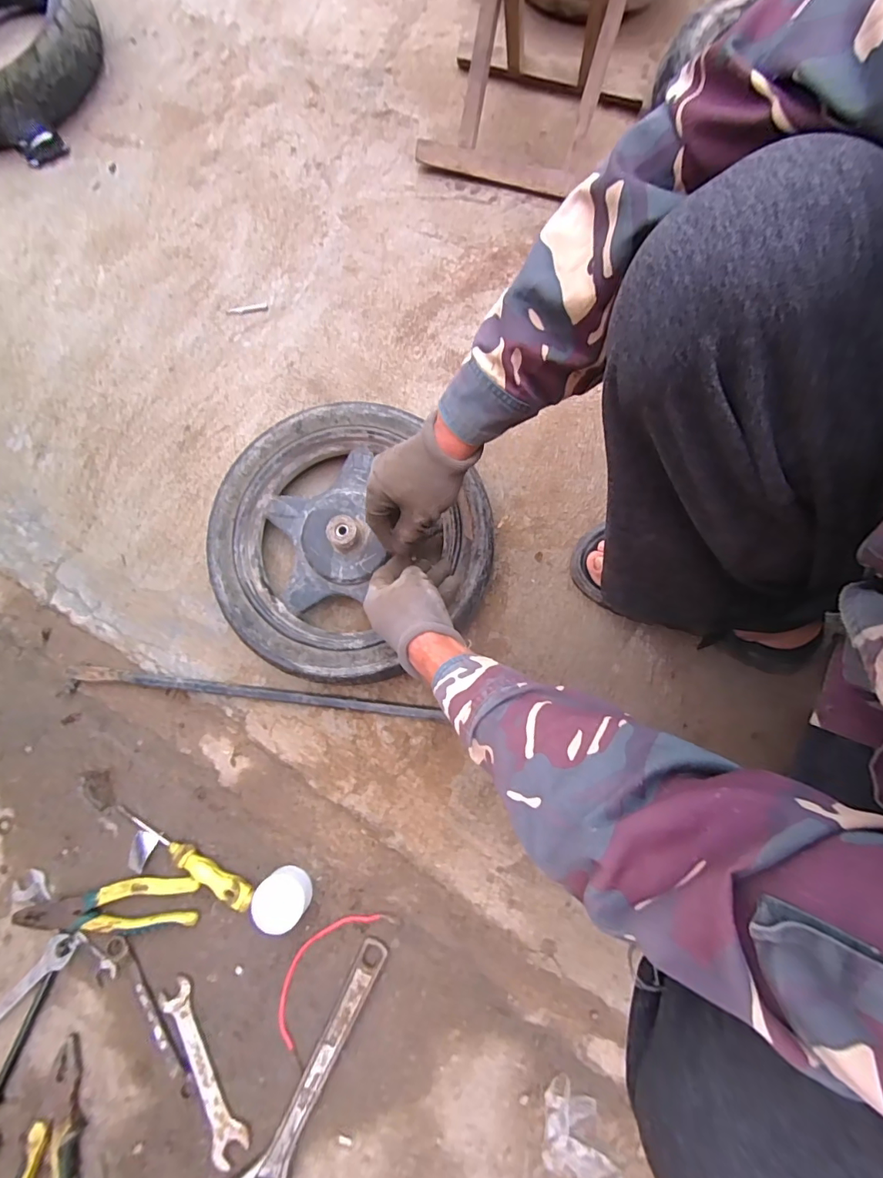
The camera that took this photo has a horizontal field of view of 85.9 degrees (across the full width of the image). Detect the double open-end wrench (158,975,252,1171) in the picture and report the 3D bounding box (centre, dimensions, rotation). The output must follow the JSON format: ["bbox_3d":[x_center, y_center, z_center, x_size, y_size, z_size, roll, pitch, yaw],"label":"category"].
[{"bbox_3d":[-0.255,0.511,0.506,0.033,0.005,0.171,-26,75,-22],"label":"double open-end wrench"}]

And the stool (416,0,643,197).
[{"bbox_3d":[0.141,-0.734,0.594,0.306,0.319,0.225,18,80,5],"label":"stool"}]

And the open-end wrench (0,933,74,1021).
[{"bbox_3d":[-0.458,0.436,0.505,0.029,0.009,0.135,40,72,13],"label":"open-end wrench"}]

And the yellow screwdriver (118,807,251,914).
[{"bbox_3d":[-0.305,0.311,0.558,0.198,0.031,0.023,28,72,6],"label":"yellow screwdriver"}]

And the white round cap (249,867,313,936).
[{"bbox_3d":[-0.184,0.357,0.546,0.057,0.043,0.054,1,71,-3],"label":"white round cap"}]

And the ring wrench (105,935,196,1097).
[{"bbox_3d":[-0.316,0.461,0.516,0.023,0.007,0.173,-36,77,-13],"label":"ring wrench"}]

